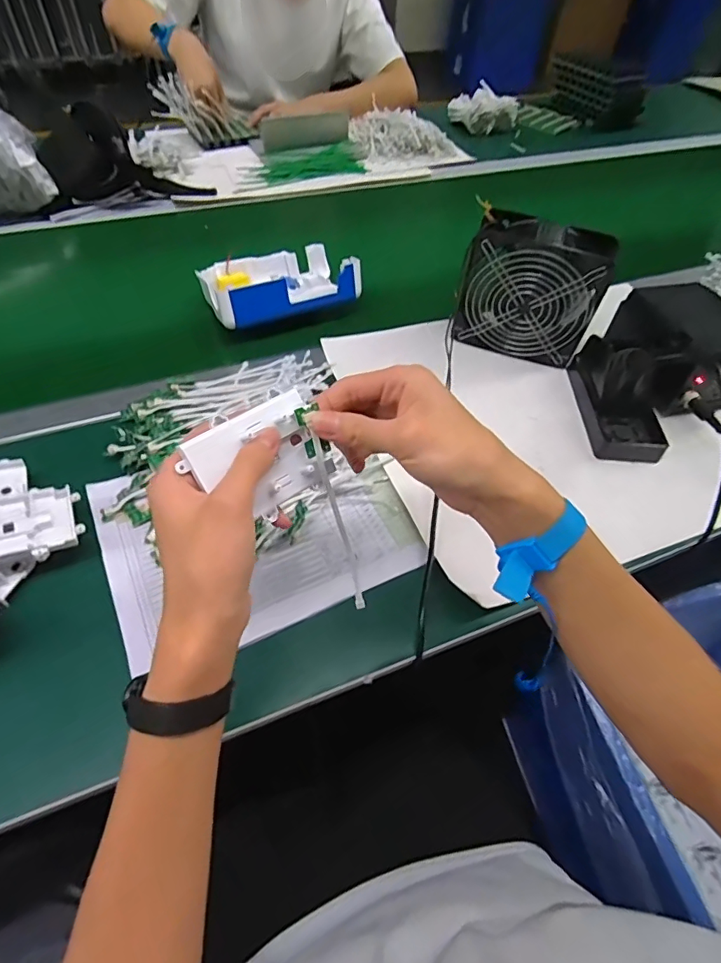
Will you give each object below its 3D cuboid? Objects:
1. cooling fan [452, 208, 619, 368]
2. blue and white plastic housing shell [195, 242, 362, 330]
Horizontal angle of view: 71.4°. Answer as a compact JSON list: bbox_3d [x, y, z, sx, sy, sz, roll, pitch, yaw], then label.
[{"bbox_3d":[0.199,-0.219,0.605,0.153,0.159,0.055,19,54,10],"label":"cooling fan"},{"bbox_3d":[-0.109,-0.269,0.660,0.181,0.058,0.142,-18,57,-17],"label":"blue and white plastic housing shell"}]

